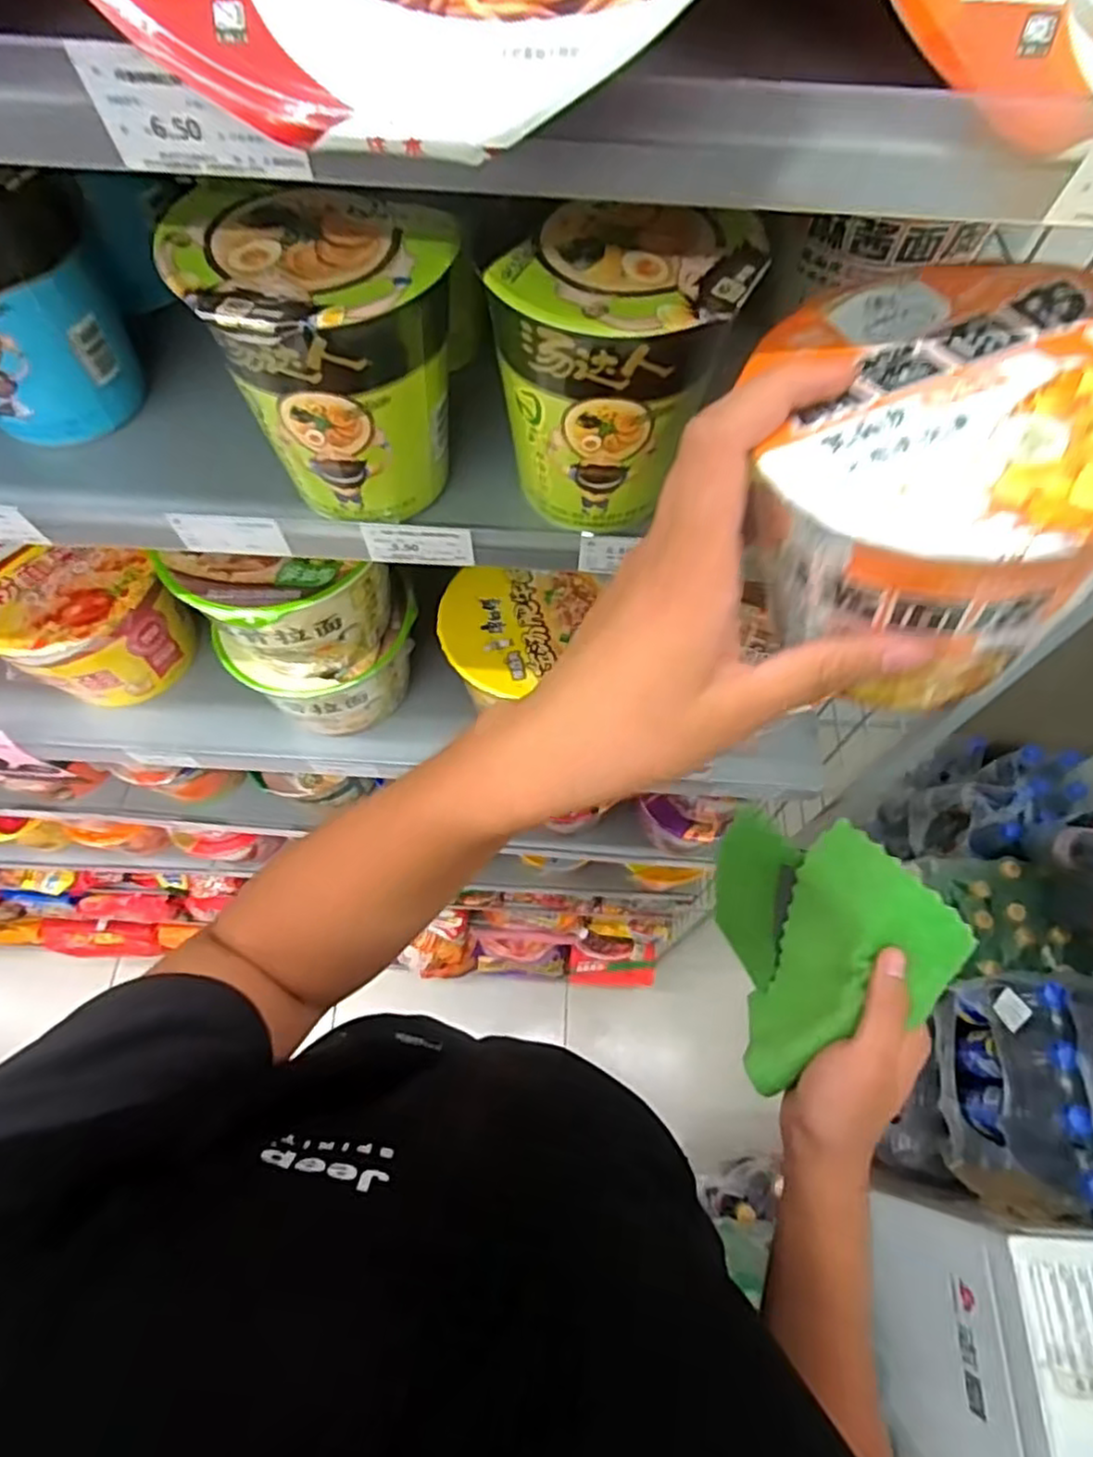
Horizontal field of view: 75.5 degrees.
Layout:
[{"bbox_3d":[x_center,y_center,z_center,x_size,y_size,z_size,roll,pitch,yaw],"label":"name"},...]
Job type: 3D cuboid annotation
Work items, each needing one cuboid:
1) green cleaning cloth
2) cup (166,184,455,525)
[{"bbox_3d":[0.178,0.134,0.459,0.100,0.157,0.175,5,64,1],"label":"green cleaning cloth"},{"bbox_3d":[-0.087,-0.152,0.302,0.092,0.108,0.090,0,64,-1],"label":"cup"}]

